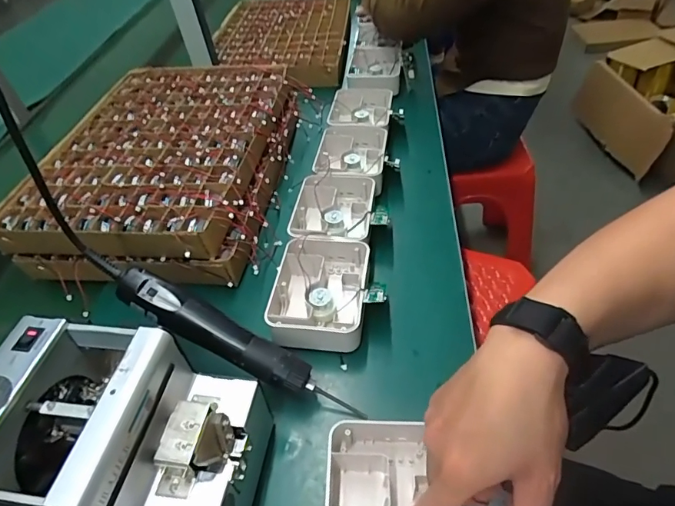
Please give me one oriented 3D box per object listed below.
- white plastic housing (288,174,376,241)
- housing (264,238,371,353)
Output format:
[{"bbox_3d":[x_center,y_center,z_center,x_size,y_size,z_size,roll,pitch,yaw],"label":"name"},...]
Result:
[{"bbox_3d":[-0.005,-0.048,0.593,0.102,0.052,0.125,1,47,11],"label":"white plastic housing"},{"bbox_3d":[-0.021,0.045,0.506,0.106,0.047,0.134,0,46,10],"label":"housing"}]

